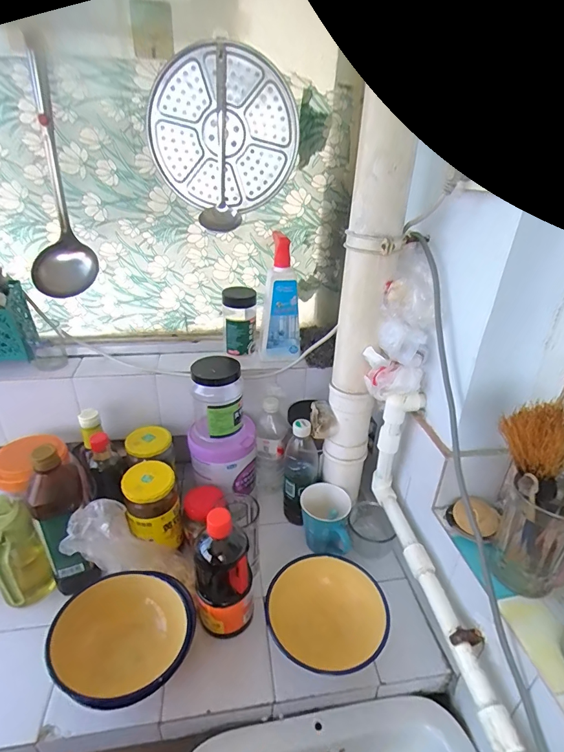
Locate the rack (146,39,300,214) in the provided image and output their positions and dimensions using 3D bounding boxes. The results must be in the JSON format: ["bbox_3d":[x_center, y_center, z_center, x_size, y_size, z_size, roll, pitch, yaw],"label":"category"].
[{"bbox_3d":[-0.096,-0.407,0.678,0.238,0.232,0.020,-1,21,-4],"label":"rack"}]

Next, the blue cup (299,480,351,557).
[{"bbox_3d":[0.077,0.264,0.738,0.089,0.109,0.100,3,29,3],"label":"blue cup"}]

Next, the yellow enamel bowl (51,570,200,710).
[{"bbox_3d":[-0.211,0.365,0.565,0.175,0.084,0.164,1,29,-1],"label":"yellow enamel bowl"}]

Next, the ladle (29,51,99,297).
[{"bbox_3d":[-0.368,-0.296,0.636,0.095,0.332,0.115,-15,33,-28],"label":"ladle"}]

